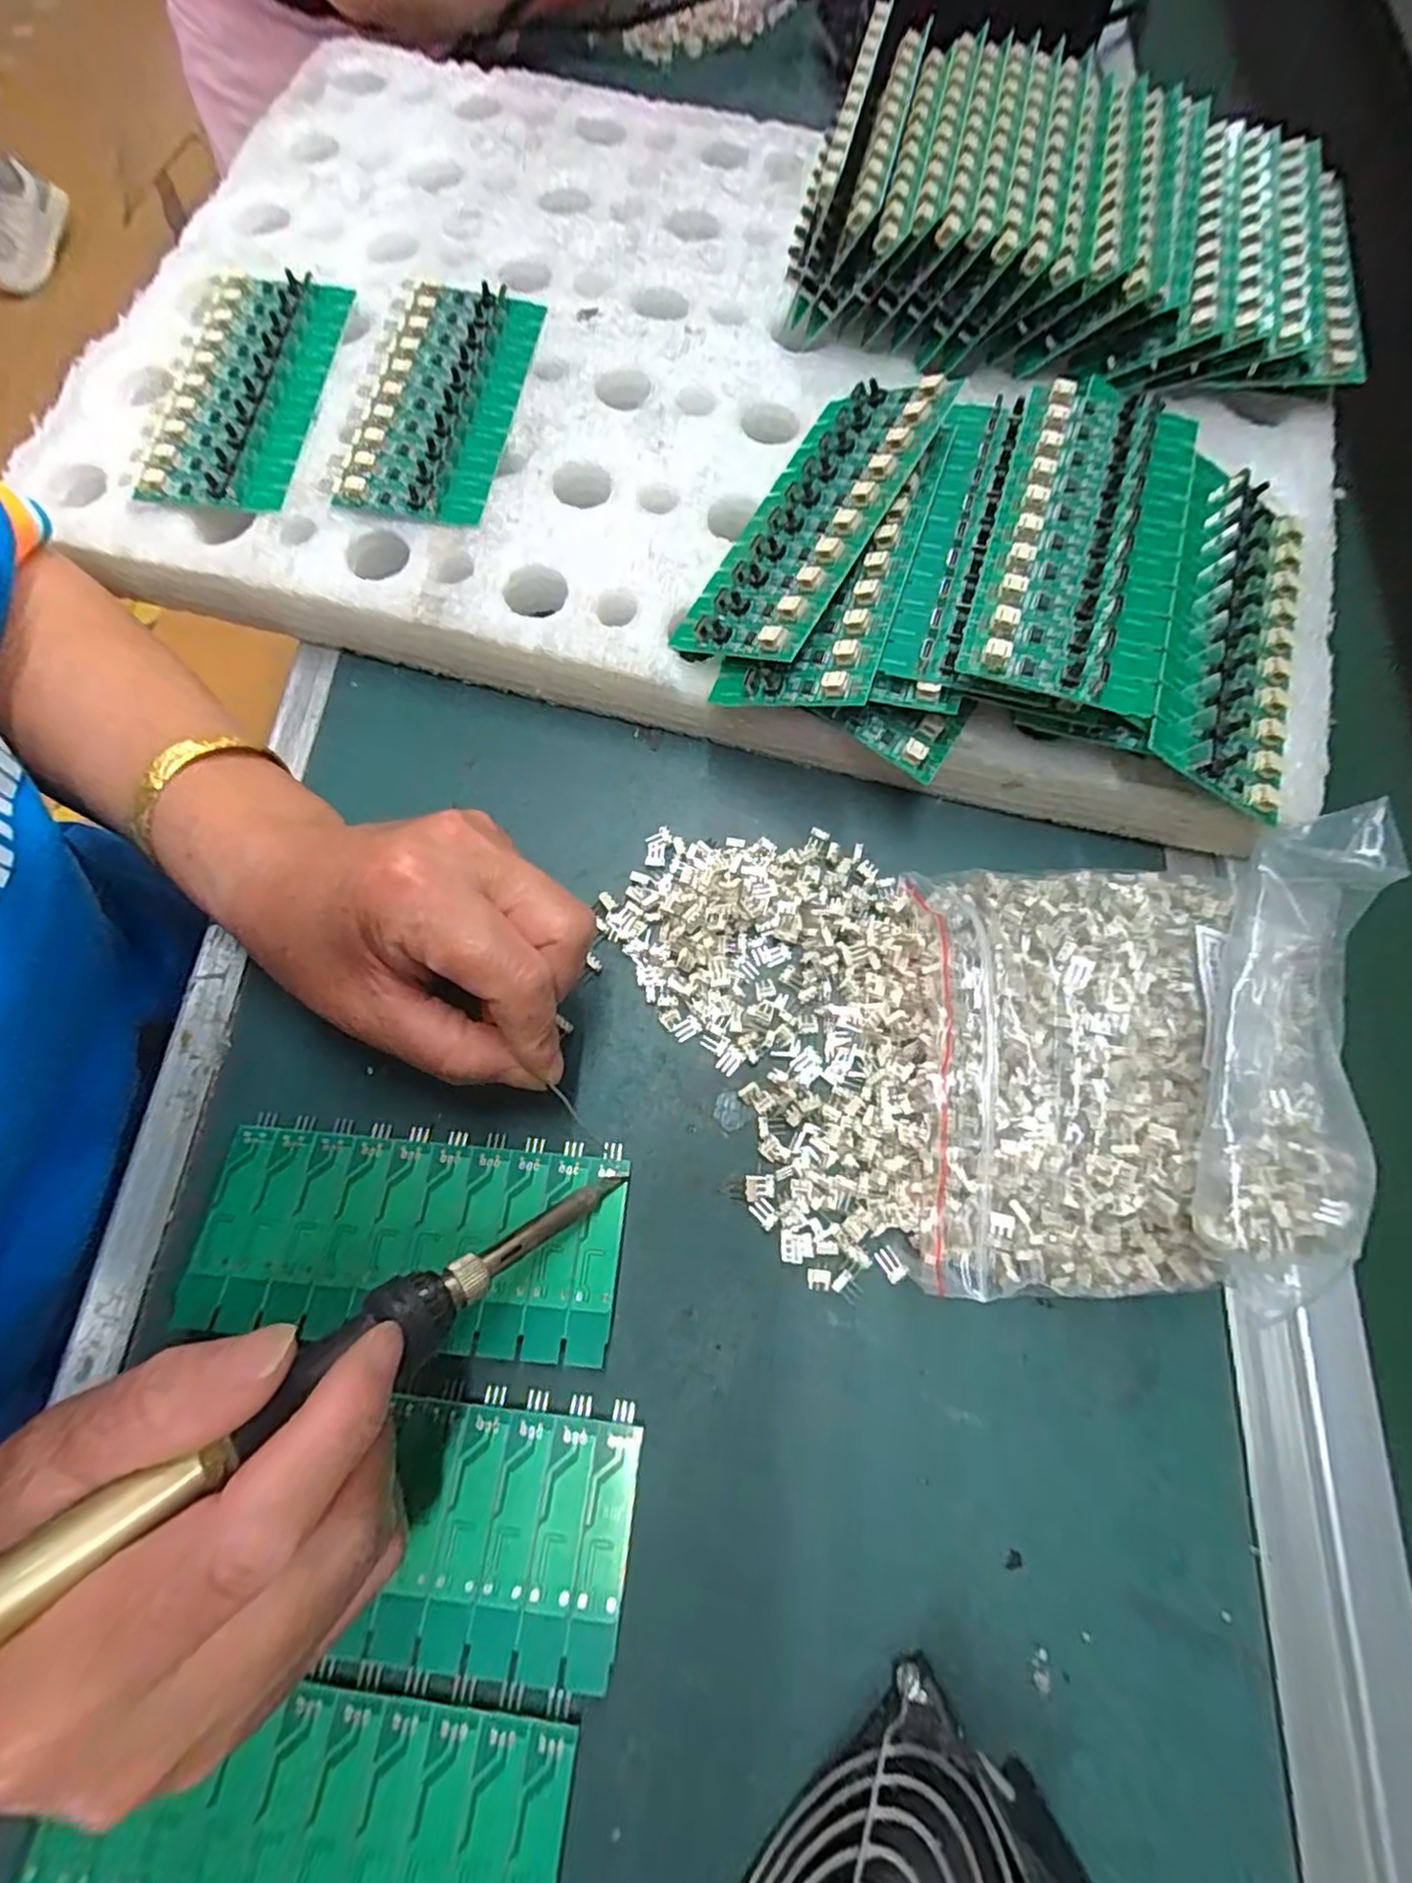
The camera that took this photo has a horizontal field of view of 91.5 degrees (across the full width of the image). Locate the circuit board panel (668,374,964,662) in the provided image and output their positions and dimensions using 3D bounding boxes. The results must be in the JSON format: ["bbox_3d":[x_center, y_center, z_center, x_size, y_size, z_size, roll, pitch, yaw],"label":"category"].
[{"bbox_3d":[0.042,-0.166,0.269,0.060,0.007,0.132,26,80,36],"label":"circuit board panel"}]

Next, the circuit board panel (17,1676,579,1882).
[{"bbox_3d":[-0.108,0.243,0.184,0.135,0.012,0.062,8,72,1],"label":"circuit board panel"}]

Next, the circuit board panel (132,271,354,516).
[{"bbox_3d":[-0.203,-0.249,0.306,0.061,0.004,0.134,5,72,0],"label":"circuit board panel"}]

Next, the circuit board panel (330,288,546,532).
[{"bbox_3d":[-0.117,-0.242,0.307,0.060,0.009,0.132,9,72,1],"label":"circuit board panel"}]

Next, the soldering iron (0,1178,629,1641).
[{"bbox_3d":[-0.098,0.109,0.162,0.203,0.013,0.019,-23,71,-44],"label":"soldering iron"}]

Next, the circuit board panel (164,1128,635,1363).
[{"bbox_3d":[-0.099,0.099,0.231,0.137,0.004,0.063,6,65,1],"label":"circuit board panel"}]

